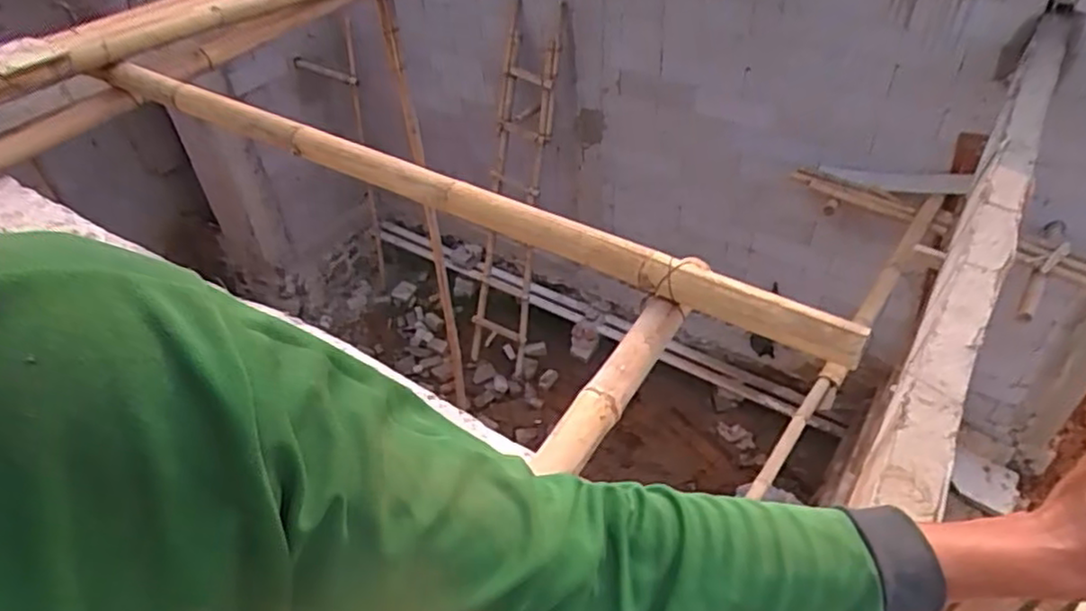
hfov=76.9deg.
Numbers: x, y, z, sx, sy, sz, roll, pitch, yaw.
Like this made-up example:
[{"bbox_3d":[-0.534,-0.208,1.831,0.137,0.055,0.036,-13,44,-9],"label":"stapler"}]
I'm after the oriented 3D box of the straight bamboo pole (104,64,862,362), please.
[{"bbox_3d":[-0.342,-0.287,1.476,1.974,0.085,0.078,23,48,25],"label":"straight bamboo pole"}]

